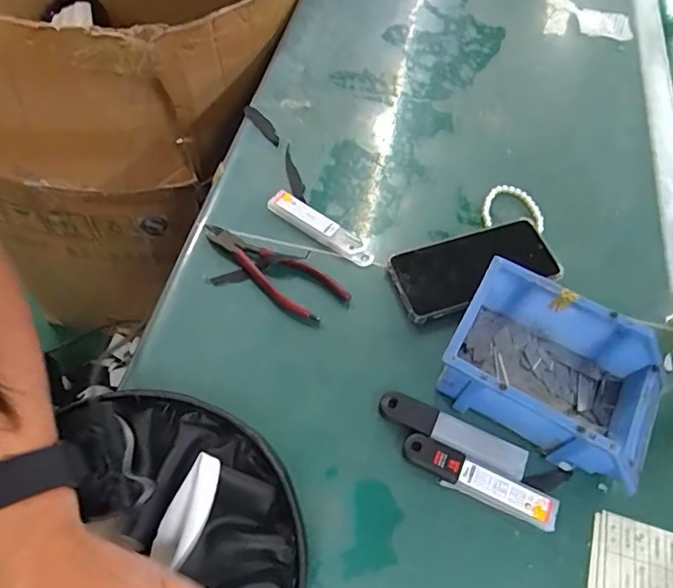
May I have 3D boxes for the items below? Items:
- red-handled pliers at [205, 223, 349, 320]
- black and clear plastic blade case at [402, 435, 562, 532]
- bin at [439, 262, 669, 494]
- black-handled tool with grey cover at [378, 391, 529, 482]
[{"bbox_3d":[-0.062,-0.028,0.525,0.156,0.008,0.051,37,64,17],"label":"red-handled pliers"},{"bbox_3d":[0.116,0.152,0.435,0.128,0.011,0.028,22,61,10],"label":"black and clear plastic blade case"},{"bbox_3d":[0.183,0.065,0.451,0.169,0.075,0.115,26,62,12],"label":"bin"},{"bbox_3d":[0.098,0.118,0.453,0.126,0.010,0.027,23,61,11],"label":"black-handled tool with grey cover"}]

